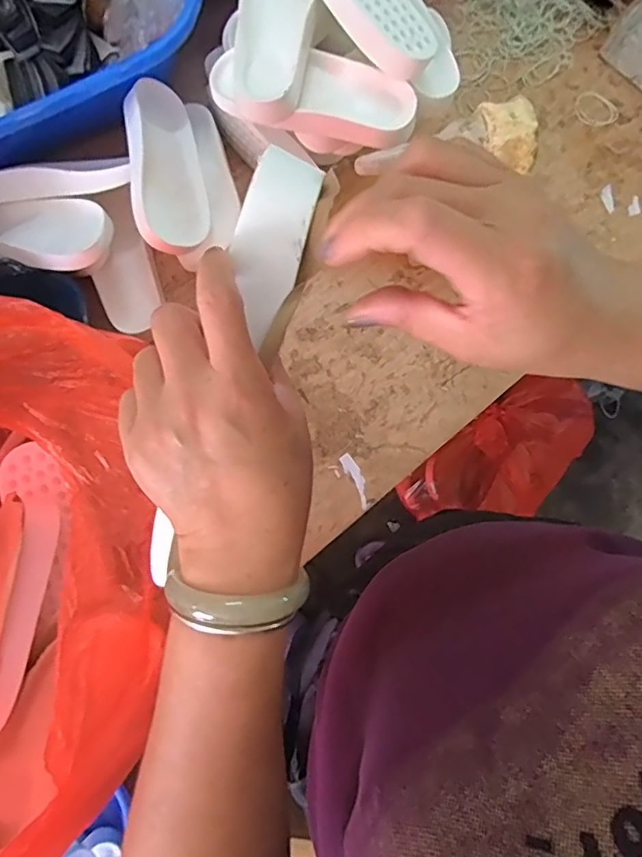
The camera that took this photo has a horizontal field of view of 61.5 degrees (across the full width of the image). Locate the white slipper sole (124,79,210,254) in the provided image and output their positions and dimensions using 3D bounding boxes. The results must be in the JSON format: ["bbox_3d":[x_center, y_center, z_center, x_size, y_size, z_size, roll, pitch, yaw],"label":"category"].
[{"bbox_3d":[-0.202,-0.327,0.688,0.095,0.040,0.236,0,75,-43],"label":"white slipper sole"}]

